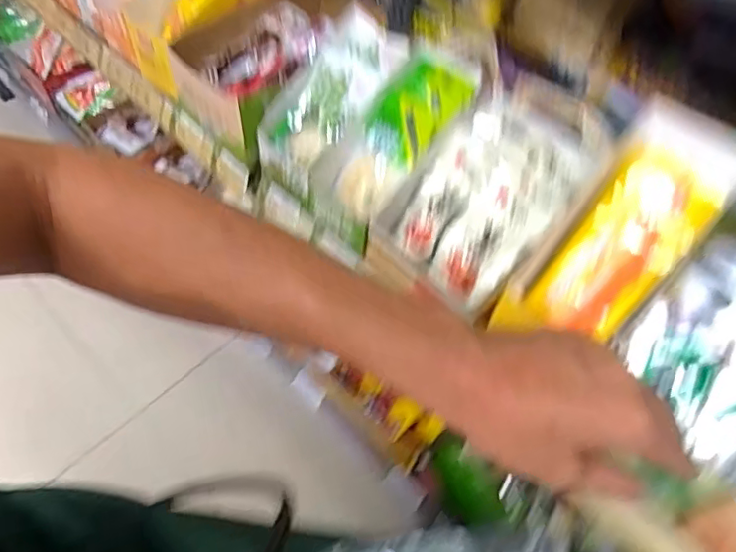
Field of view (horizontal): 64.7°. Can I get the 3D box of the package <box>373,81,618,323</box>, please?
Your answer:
[{"bbox_3d":[0.123,-0.082,0.573,0.222,0.047,0.148,-47,70,4],"label":"package"}]

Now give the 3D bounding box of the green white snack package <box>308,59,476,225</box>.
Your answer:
[{"bbox_3d":[0.028,-0.147,0.618,0.201,0.037,0.096,-48,66,6],"label":"green white snack package"}]

